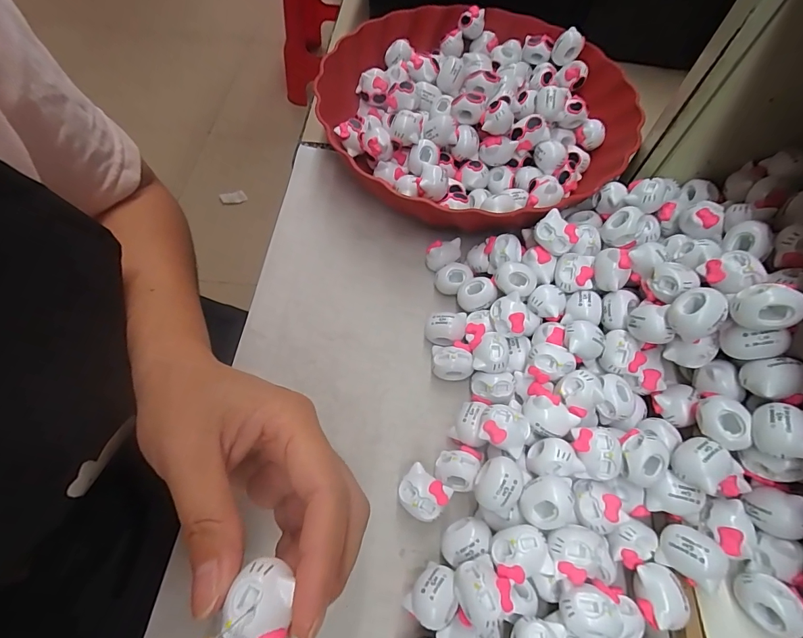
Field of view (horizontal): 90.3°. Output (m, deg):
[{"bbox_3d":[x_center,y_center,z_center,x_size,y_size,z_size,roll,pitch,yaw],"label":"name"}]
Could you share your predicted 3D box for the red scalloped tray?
[{"bbox_3d":[0.059,-0.161,0.326,0.227,0.066,0.235,-25,66,-17],"label":"red scalloped tray"}]

